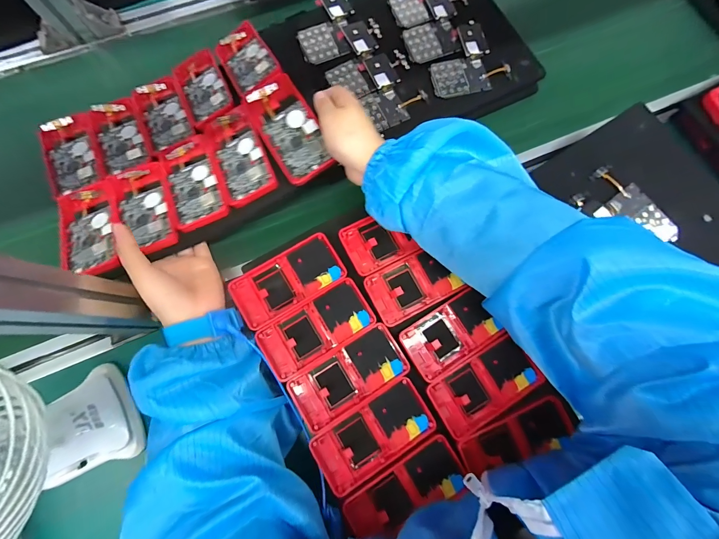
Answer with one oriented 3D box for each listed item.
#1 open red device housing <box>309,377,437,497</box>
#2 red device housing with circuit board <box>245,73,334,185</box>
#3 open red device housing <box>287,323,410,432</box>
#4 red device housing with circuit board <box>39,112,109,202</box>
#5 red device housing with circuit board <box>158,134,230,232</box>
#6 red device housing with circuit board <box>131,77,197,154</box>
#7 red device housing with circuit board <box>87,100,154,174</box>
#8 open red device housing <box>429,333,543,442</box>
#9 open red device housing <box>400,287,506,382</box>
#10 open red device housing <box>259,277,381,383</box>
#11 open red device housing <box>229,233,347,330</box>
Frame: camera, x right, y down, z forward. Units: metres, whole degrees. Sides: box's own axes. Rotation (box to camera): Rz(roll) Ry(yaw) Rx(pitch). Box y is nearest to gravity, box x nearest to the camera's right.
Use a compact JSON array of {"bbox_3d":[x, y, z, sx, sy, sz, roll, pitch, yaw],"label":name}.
[{"bbox_3d":[0.015,0.169,0.316,0.119,0.010,0.060,-31,80,-10],"label":"open red device housing"},{"bbox_3d":[-0.081,-0.160,0.353,0.060,0.017,0.121,-27,85,-8],"label":"red device housing with circuit board"},{"bbox_3d":[-0.010,0.113,0.328,0.119,0.009,0.060,-31,80,-10],"label":"open red device housing"},{"bbox_3d":[-0.370,-0.147,0.397,0.066,0.011,0.115,-27,79,-9],"label":"red device housing with circuit board"},{"bbox_3d":[-0.200,-0.107,0.372,0.062,0.021,0.122,-24,75,-7],"label":"red device housing with circuit board"},{"bbox_3d":[-0.261,-0.208,0.409,0.061,0.009,0.116,-27,79,-9],"label":"red device housing with circuit board"},{"bbox_3d":[-0.312,-0.175,0.405,0.060,0.013,0.124,-27,79,-9],"label":"red device housing with circuit board"},{"bbox_3d":[0.136,0.125,0.335,0.117,0.015,0.059,-28,79,-9],"label":"open red device housing"},{"bbox_3d":[0.100,0.071,0.342,0.102,0.016,0.059,-31,80,-10],"label":"open red device housing"},{"bbox_3d":[-0.046,0.064,0.340,0.119,0.013,0.061,-31,80,-10],"label":"open red device housing"},{"bbox_3d":[-0.079,0.011,0.349,0.119,0.014,0.061,-30,80,-10],"label":"open red device housing"}]

